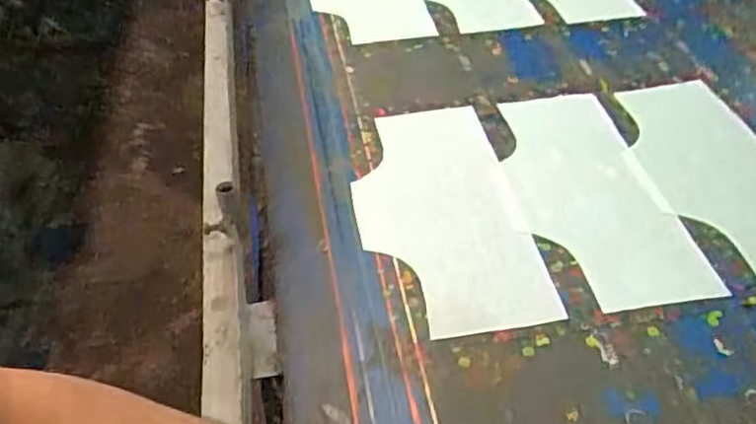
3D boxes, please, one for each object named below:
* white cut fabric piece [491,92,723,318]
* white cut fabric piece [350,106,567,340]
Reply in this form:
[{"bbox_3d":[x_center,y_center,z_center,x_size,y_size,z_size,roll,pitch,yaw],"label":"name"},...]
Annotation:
[{"bbox_3d":[0.217,-0.030,0.732,0.150,0.009,0.327,-6,43,-5],"label":"white cut fabric piece"},{"bbox_3d":[0.060,-0.011,0.707,0.162,0.008,0.321,-6,43,-5],"label":"white cut fabric piece"}]

